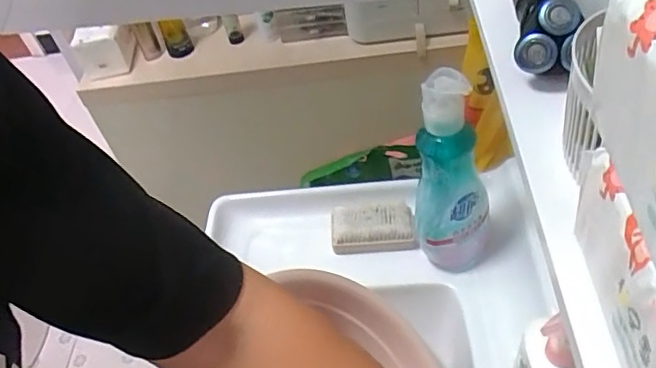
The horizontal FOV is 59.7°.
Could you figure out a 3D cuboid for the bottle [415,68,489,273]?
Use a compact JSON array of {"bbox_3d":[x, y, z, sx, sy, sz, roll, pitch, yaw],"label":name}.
[{"bbox_3d":[0.150,0.002,0.676,0.091,0.293,0.061,1,46,8],"label":"bottle"}]

